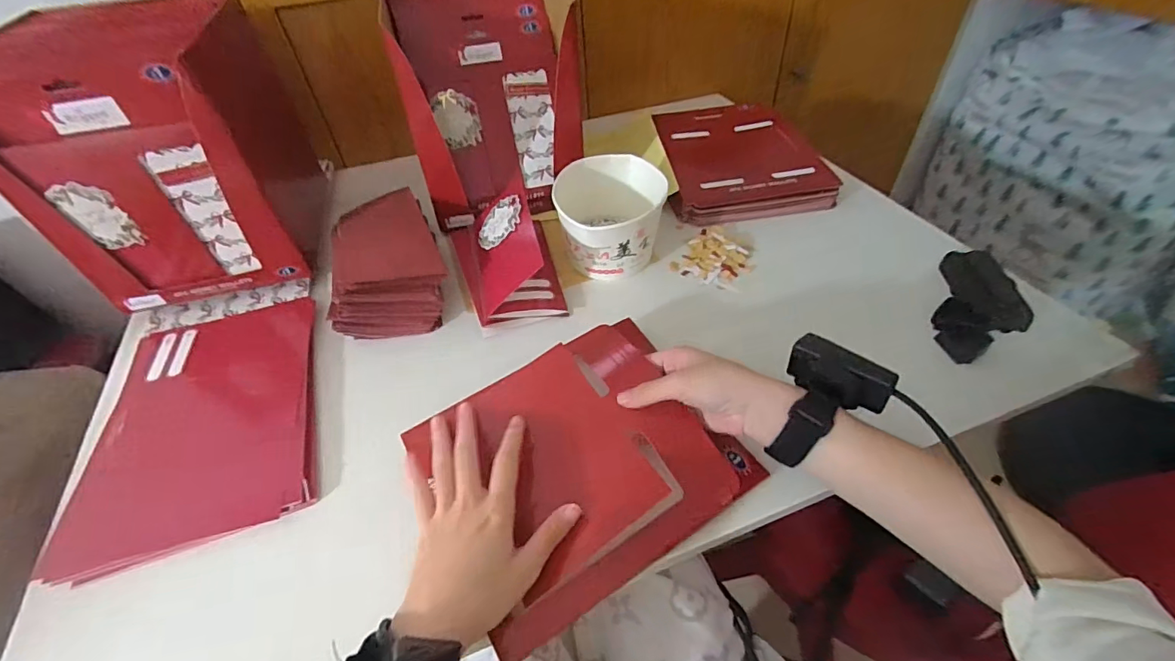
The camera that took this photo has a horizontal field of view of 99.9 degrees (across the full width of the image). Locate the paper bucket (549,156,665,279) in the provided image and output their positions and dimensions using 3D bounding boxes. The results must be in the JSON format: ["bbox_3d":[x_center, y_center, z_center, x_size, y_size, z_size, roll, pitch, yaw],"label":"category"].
[{"bbox_3d":[0.028,-0.131,0.575,0.119,0.090,0.128,-2,46,3],"label":"paper bucket"}]

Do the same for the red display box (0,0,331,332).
[{"bbox_3d":[-0.444,-0.193,0.553,0.203,0.260,0.236,-13,46,-7],"label":"red display box"}]

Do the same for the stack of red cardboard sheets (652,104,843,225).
[{"bbox_3d":[0.214,-0.245,0.707,0.212,0.047,0.266,-3,46,2],"label":"stack of red cardboard sheets"}]

